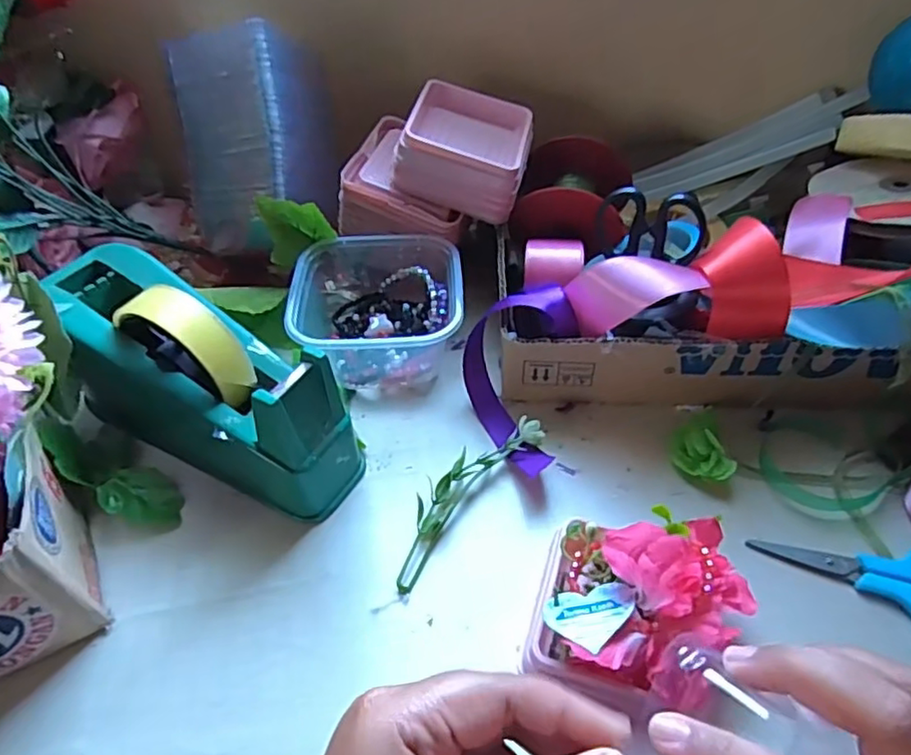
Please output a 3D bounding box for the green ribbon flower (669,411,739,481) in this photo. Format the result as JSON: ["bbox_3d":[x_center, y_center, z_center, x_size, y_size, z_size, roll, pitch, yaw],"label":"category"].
[{"bbox_3d":[0.153,0.043,0.397,0.031,0.016,0.044,-8,48,-5],"label":"green ribbon flower"}]

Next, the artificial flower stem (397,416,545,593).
[{"bbox_3d":[0.003,0.070,0.387,0.032,0.020,0.130,33,57,27],"label":"artificial flower stem"}]

